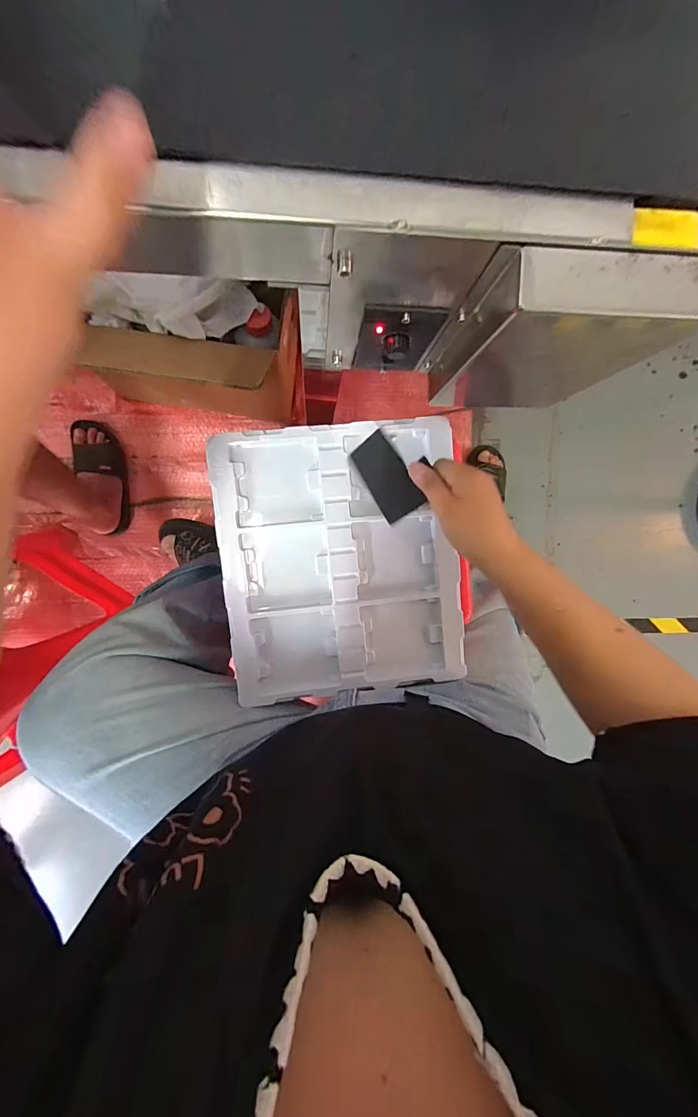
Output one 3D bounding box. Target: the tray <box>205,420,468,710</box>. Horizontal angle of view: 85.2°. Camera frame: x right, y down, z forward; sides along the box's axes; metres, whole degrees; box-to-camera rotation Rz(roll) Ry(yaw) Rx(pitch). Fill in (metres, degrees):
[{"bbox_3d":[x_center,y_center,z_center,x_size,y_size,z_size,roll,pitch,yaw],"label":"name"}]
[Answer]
[{"bbox_3d":[-0.007,0.004,0.452,0.273,0.019,0.312,-6,95,-5],"label":"tray"}]

